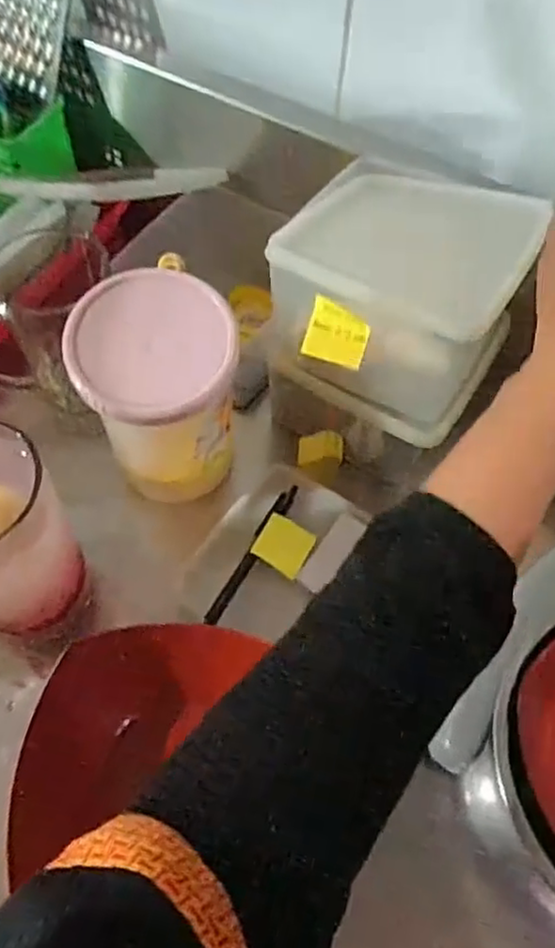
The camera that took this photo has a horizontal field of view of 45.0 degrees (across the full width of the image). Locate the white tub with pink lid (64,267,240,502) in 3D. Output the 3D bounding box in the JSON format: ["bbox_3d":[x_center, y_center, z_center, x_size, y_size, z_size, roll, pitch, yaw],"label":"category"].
[{"bbox_3d":[-0.076,-0.050,0.451,0.095,0.147,0.087,1,61,-2],"label":"white tub with pink lid"}]

